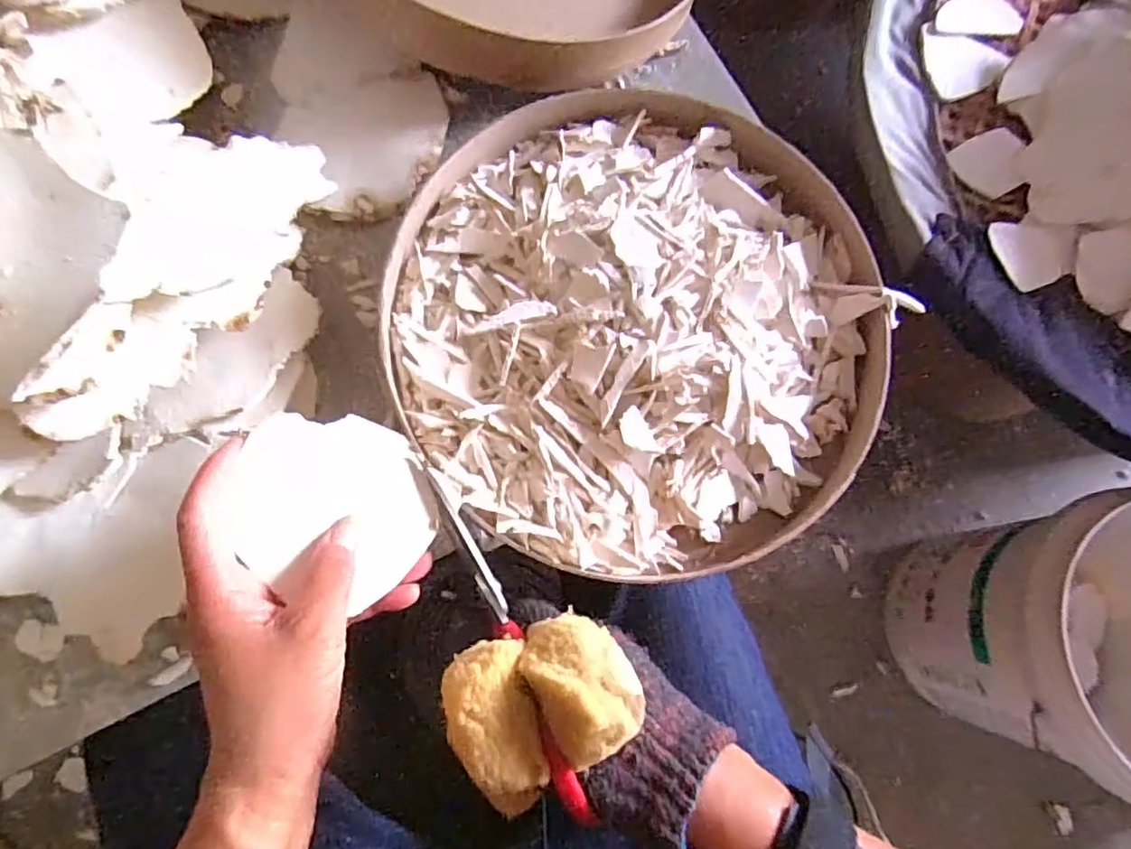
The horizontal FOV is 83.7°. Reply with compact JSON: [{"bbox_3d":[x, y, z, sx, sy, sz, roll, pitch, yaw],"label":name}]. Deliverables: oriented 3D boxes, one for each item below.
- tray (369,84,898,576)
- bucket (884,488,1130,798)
[{"bbox_3d":[0.046,-0.065,0.391,0.297,0.046,0.295,0,76,-1],"label":"tray"},{"bbox_3d":[0.575,0.241,0.724,0.275,0.385,0.281,0,76,-1],"label":"bucket"}]

